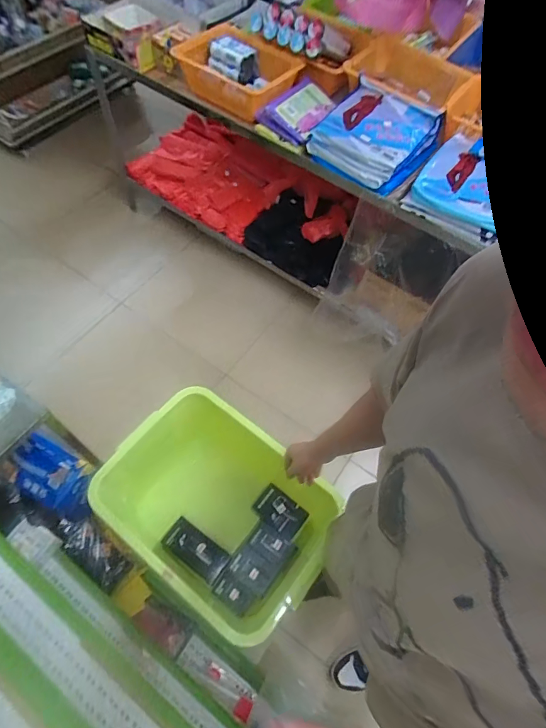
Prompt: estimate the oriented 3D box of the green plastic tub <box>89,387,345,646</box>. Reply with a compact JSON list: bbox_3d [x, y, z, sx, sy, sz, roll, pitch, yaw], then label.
[{"bbox_3d":[-0.127,0.348,1.033,0.504,0.270,0.376,30,64,13],"label":"green plastic tub"}]

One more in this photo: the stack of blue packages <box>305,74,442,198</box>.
[{"bbox_3d":[0.303,-0.672,1.263,0.292,0.110,0.325,34,65,15],"label":"stack of blue packages"}]

